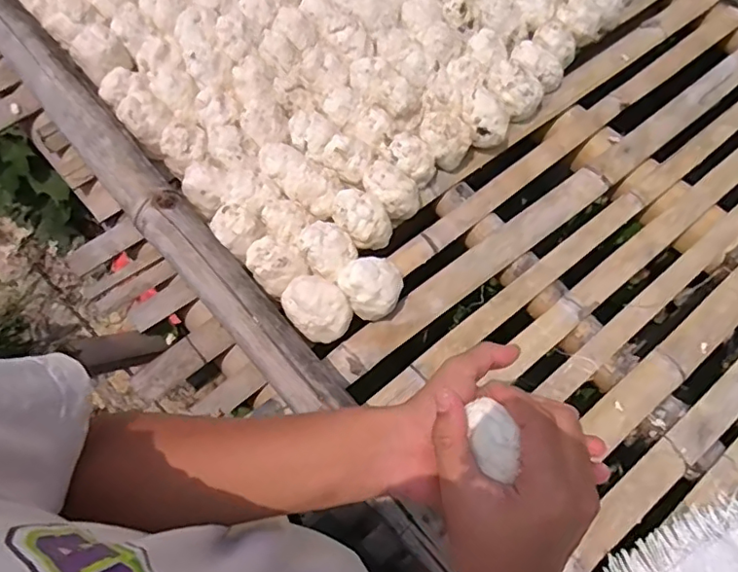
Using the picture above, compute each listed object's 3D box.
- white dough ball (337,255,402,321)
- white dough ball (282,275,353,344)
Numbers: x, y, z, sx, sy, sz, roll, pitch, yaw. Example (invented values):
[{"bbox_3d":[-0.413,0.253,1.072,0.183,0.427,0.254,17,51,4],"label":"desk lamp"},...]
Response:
[{"bbox_3d":[0.005,0.004,0.653,0.067,0.066,0.064,0,70,0],"label":"white dough ball"},{"bbox_3d":[-0.059,0.028,0.642,0.062,0.062,0.074,-39,74,-13],"label":"white dough ball"}]

